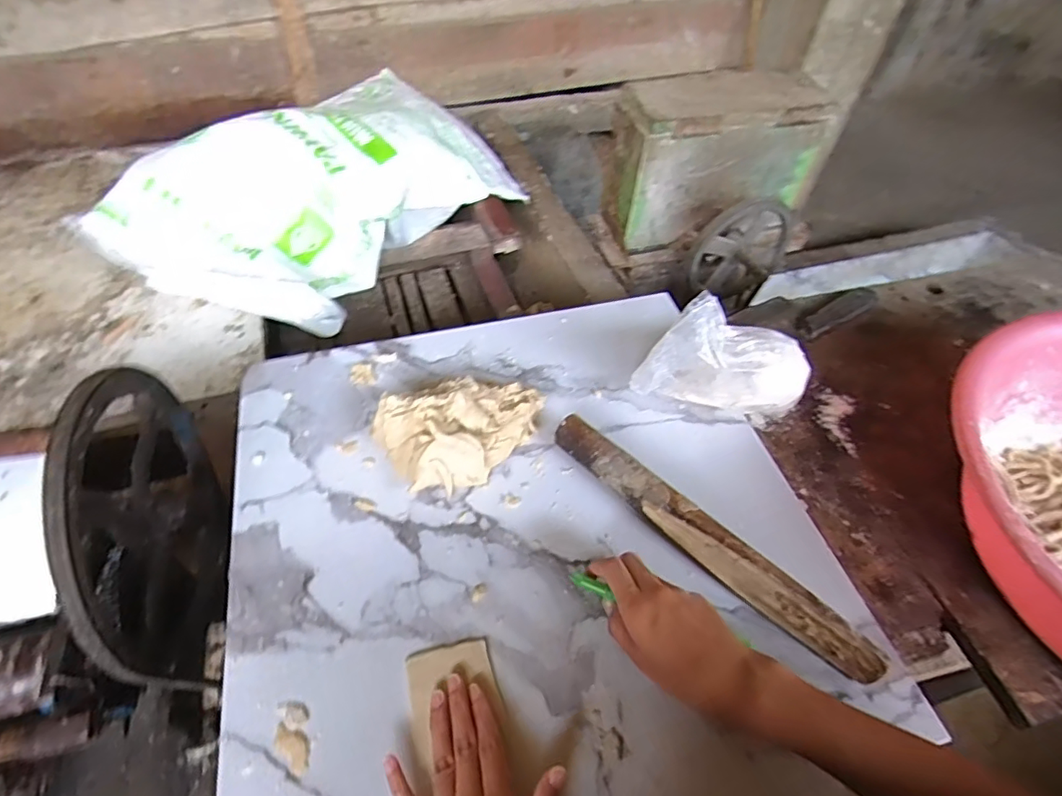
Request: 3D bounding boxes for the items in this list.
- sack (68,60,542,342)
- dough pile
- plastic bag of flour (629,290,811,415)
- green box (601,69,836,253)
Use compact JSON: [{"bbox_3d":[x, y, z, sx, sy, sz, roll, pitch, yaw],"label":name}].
[{"bbox_3d":[-0.357,-0.380,1.012,0.396,0.179,0.677,33,55,20],"label":"sack"},{"bbox_3d":[-0.058,0.033,0.524,0.162,0.061,0.095,-14,54,-16],"label":"dough pile"},{"bbox_3d":[0.189,-0.037,0.553,0.166,0.124,0.059,4,51,-2],"label":"plastic bag of flour"},{"bbox_3d":[0.313,-0.421,0.999,0.342,0.223,0.160,-16,54,-18],"label":"green box"}]

